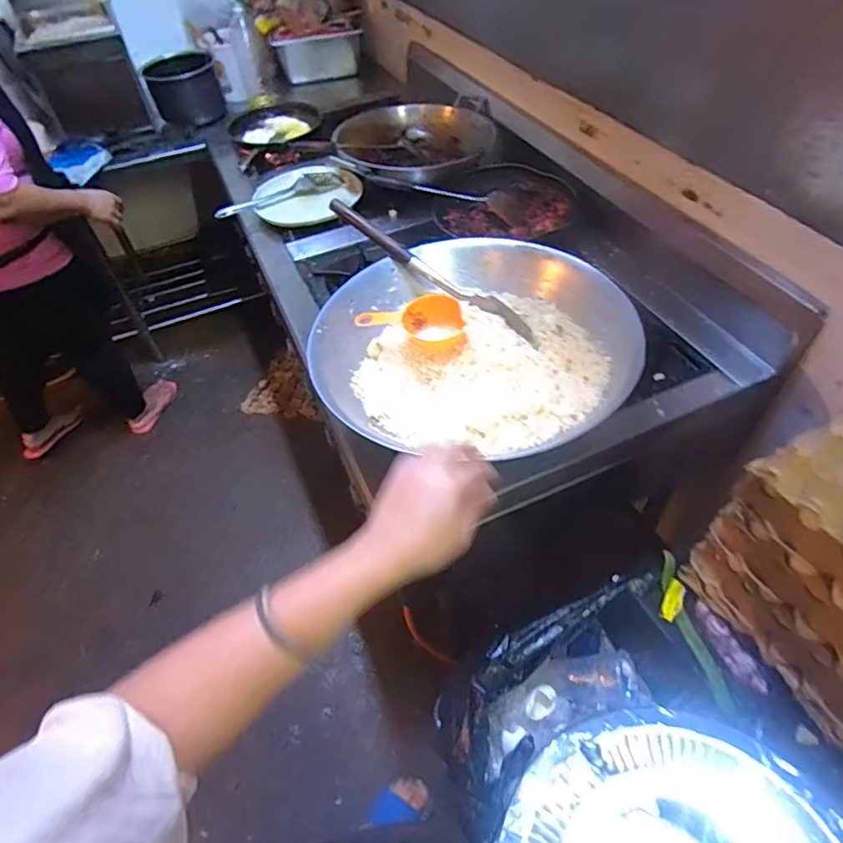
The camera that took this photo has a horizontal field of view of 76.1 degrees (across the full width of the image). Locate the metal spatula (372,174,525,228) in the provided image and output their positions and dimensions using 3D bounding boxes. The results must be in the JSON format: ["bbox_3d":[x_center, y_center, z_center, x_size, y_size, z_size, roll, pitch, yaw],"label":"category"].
[{"bbox_3d":[0.071,-0.530,1.232,0.363,0.049,0.104,20,57,18],"label":"metal spatula"}]

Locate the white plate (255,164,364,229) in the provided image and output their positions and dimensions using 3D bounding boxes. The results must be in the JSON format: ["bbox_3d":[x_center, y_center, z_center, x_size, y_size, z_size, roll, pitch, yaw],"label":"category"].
[{"bbox_3d":[-0.283,-0.578,1.352,0.271,0.019,0.271,-2,53,3],"label":"white plate"}]

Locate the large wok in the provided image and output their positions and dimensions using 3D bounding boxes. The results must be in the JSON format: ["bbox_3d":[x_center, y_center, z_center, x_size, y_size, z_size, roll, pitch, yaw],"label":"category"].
[{"bbox_3d":[0.078,-0.105,0.844,0.469,0.125,0.452,19,57,17],"label":"large wok"}]

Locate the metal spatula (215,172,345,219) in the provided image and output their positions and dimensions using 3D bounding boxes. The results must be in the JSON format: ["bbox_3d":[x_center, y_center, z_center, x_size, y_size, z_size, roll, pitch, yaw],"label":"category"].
[{"bbox_3d":[-0.354,-0.574,1.349,0.325,0.029,0.114,-21,55,-12],"label":"metal spatula"}]

